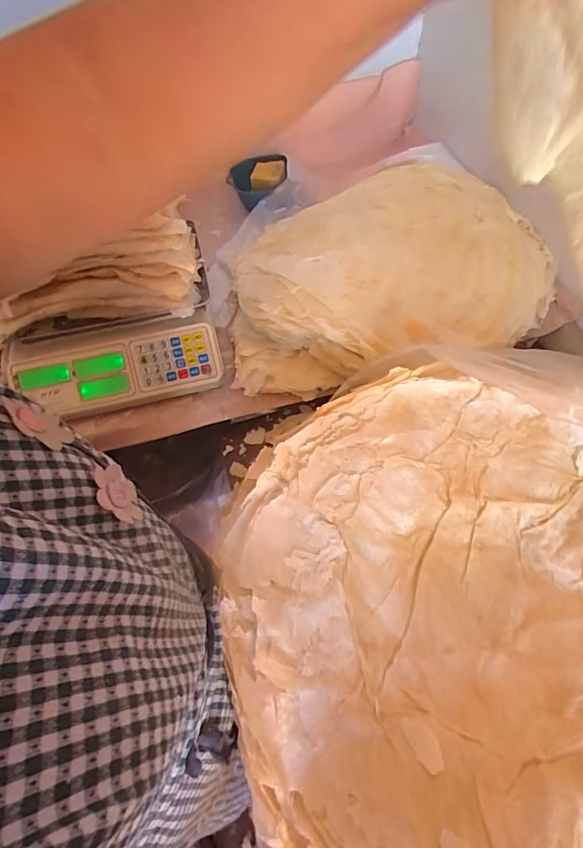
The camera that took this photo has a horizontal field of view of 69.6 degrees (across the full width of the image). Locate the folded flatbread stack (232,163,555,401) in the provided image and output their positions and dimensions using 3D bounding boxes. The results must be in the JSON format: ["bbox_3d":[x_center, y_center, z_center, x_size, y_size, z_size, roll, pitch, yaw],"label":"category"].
[{"bbox_3d":[0.137,-0.296,0.759,0.535,0.093,0.452,-14,58,-7],"label":"folded flatbread stack"}]

